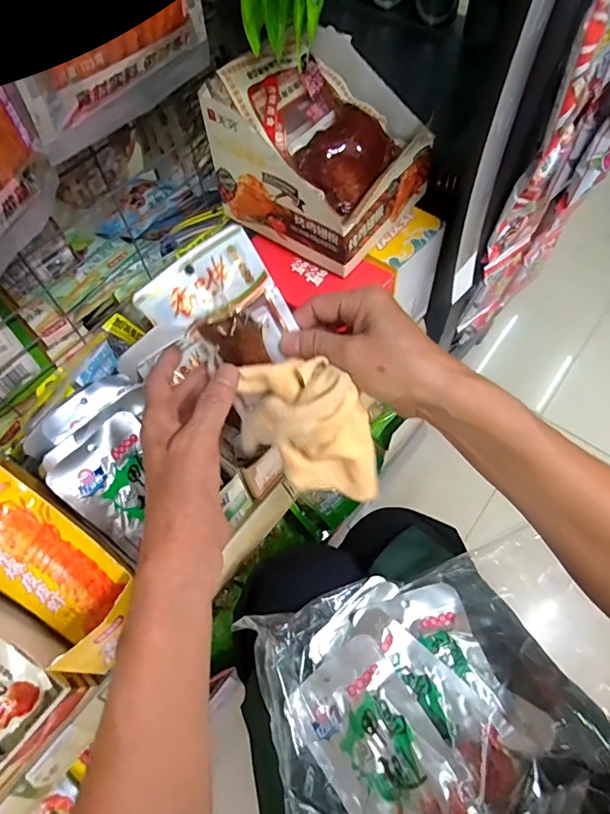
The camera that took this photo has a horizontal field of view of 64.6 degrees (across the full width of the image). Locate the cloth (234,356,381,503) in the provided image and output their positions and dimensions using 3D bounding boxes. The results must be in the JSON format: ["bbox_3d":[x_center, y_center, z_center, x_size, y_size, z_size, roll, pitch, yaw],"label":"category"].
[{"bbox_3d":[0.006,0.019,0.378,0.106,0.098,0.069,3,63,4],"label":"cloth"}]

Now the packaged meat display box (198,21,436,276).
[{"bbox_3d":[0.021,-0.261,0.487,0.165,0.124,0.158,34,69,18],"label":"packaged meat display box"}]

